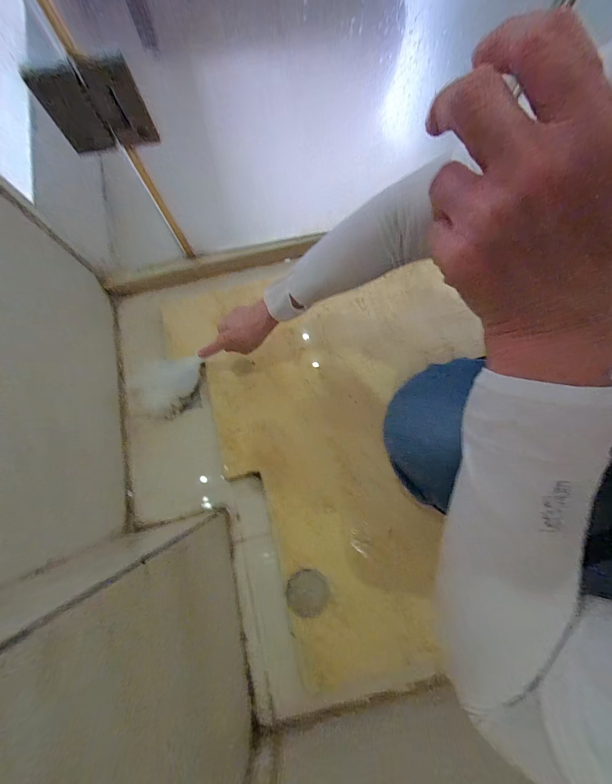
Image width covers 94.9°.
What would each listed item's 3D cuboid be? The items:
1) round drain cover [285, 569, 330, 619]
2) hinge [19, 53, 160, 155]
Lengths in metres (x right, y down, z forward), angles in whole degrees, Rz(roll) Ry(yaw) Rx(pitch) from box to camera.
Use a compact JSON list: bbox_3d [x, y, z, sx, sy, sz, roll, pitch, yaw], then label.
[{"bbox_3d":[0.003,0.359,0.502,0.075,0.008,0.070,-4,77,1],"label":"round drain cover"},{"bbox_3d":[-0.267,-0.361,0.357,0.115,0.092,0.015,-15,77,-2],"label":"hinge"}]

